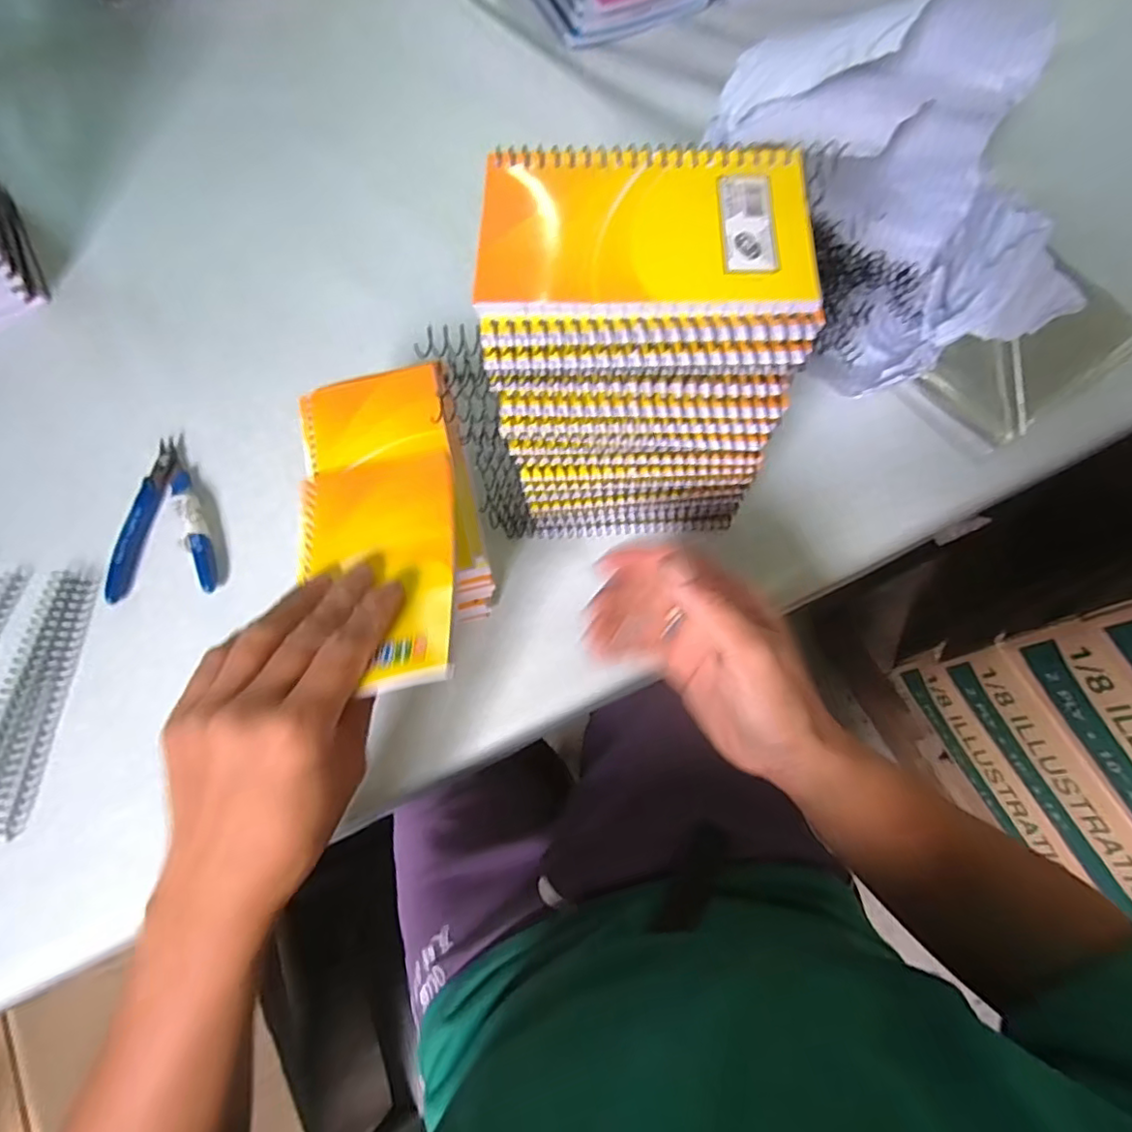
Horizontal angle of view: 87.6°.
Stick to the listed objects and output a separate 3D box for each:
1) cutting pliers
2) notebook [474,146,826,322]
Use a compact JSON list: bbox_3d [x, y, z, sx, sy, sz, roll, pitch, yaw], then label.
[{"bbox_3d":[-0.272,-0.036,0.404,0.068,0.011,0.116,-6,73,-1],"label":"cutting pliers"},{"bbox_3d":[0.031,-0.136,0.237,0.129,0.005,0.082,1,72,2],"label":"notebook"}]

